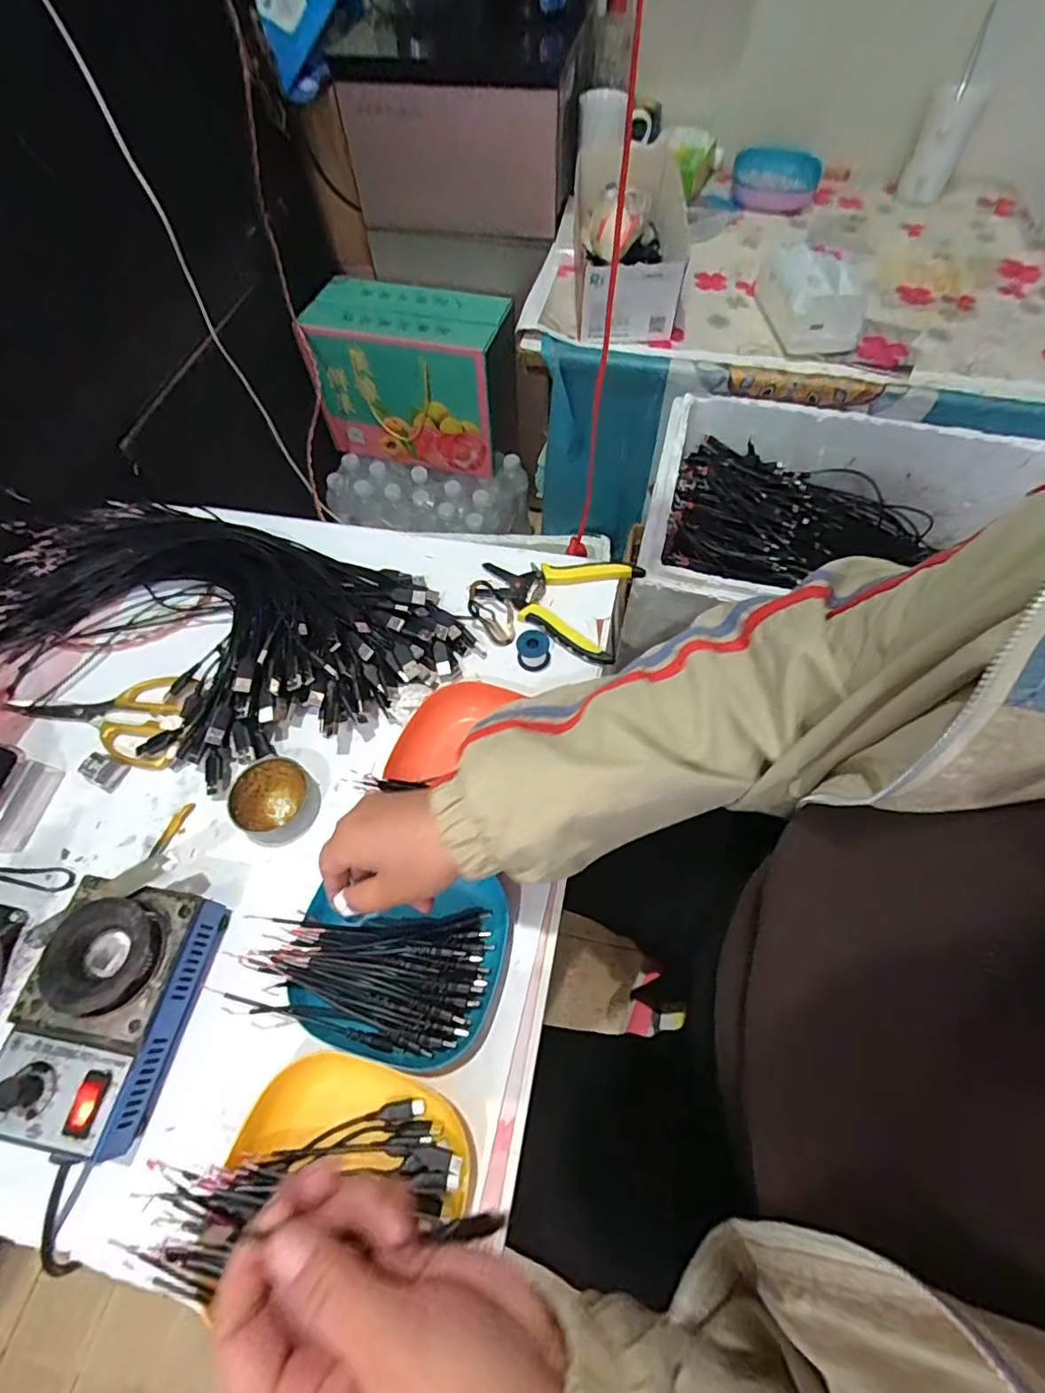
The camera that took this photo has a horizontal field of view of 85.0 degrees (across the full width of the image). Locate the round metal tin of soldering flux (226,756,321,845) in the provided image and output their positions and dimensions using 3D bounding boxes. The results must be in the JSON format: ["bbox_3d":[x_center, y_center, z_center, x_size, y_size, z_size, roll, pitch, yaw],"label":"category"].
[{"bbox_3d":[-0.201,0.085,0.466,0.063,0.023,0.062,0,61,1],"label":"round metal tin of soldering flux"}]

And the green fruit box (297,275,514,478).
[{"bbox_3d":[-0.186,-0.559,1.014,0.323,0.237,0.150,13,62,8],"label":"green fruit box"}]

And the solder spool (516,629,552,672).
[{"bbox_3d":[0.011,-0.044,0.528,0.031,0.024,0.034,0,61,1],"label":"solder spool"}]

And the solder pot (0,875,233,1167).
[{"bbox_3d":[-0.279,0.202,0.376,0.108,0.052,0.153,9,62,5],"label":"solder pot"}]

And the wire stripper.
[{"bbox_3d":[0.030,-0.098,0.563,0.149,0.019,0.116,18,63,10],"label":"wire stripper"}]

